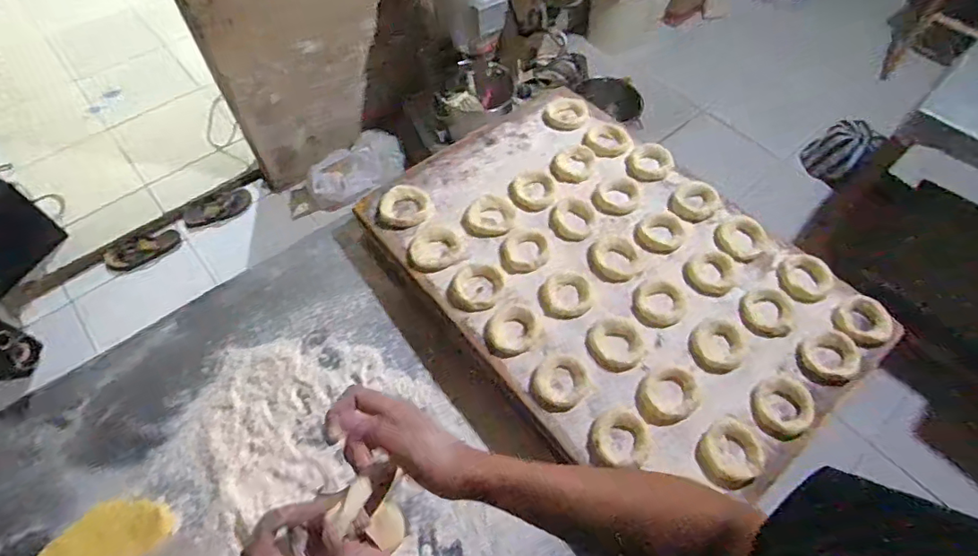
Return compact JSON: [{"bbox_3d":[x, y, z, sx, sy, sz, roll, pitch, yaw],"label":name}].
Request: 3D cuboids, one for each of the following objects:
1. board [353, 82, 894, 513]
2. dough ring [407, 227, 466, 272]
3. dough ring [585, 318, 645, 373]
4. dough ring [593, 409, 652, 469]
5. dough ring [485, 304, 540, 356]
[{"bbox_3d":[0.154,-0.025,0.683,0.409,0.026,0.595,-34,64,-20],"label":"board"},{"bbox_3d":[-0.073,-0.040,0.687,0.070,0.017,0.076,0,58,-1],"label":"dough ring"},{"bbox_3d":[0.148,0.078,0.608,0.065,0.008,0.063,0,58,-1],"label":"dough ring"},{"bbox_3d":[0.141,0.168,0.547,0.060,0.010,0.062,0,58,-1],"label":"dough ring"},{"bbox_3d":[0.030,0.059,0.613,0.057,0.017,0.064,31,62,17],"label":"dough ring"}]

